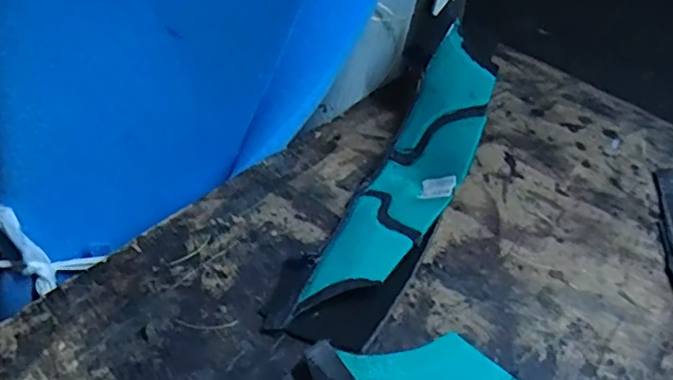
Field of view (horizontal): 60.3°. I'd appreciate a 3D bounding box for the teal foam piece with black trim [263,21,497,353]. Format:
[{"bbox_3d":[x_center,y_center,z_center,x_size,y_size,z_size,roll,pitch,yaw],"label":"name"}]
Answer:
[{"bbox_3d":[0.054,-0.004,0.478,0.089,0.066,0.306,24,63,20],"label":"teal foam piece with black trim"}]

